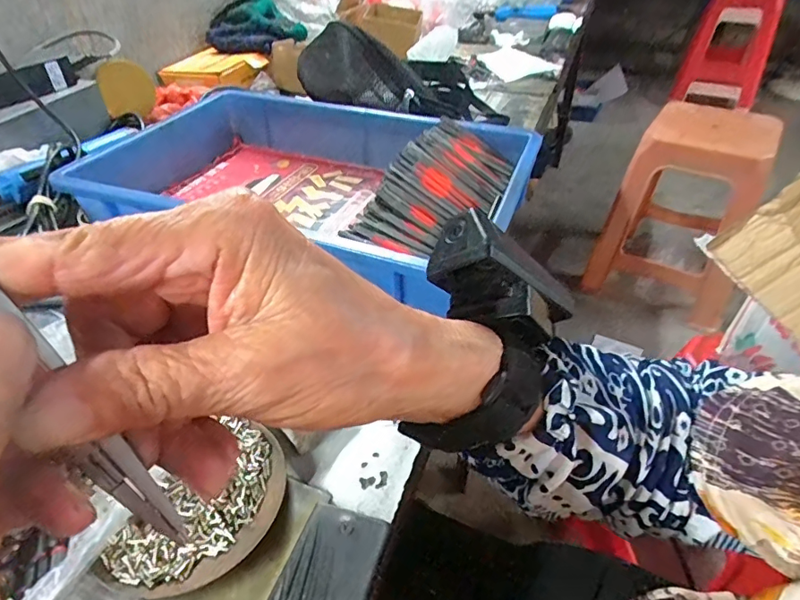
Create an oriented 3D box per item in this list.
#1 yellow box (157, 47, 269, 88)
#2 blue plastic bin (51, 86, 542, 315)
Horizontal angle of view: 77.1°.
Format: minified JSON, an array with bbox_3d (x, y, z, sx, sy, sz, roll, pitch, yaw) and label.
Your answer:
[{"bbox_3d":[-0.317,-0.387,0.842,0.143,0.033,0.132,11,41,14],"label":"yellow box"},{"bbox_3d":[-0.088,-0.129,0.547,0.429,0.086,0.295,14,41,17],"label":"blue plastic bin"}]

